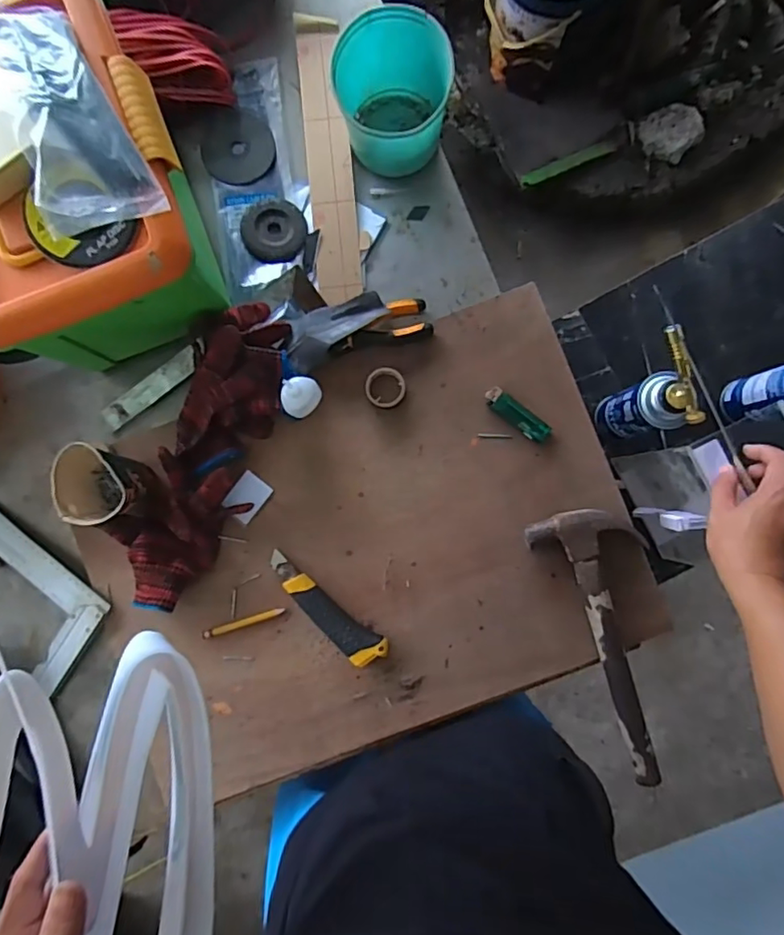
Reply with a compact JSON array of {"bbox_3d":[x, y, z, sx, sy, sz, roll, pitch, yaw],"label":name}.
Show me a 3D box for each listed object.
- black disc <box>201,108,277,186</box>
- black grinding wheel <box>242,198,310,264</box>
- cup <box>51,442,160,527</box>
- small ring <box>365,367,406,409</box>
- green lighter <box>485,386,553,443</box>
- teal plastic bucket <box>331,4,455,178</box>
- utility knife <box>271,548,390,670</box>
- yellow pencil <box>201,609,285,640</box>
[{"bbox_3d":[-0.183,-0.382,0.669,0.083,0.010,0.086,0,89,1],"label":"black disc"},{"bbox_3d":[-0.139,-0.280,0.659,0.076,0.008,0.074,0,89,1],"label":"black grinding wheel"},{"bbox_3d":[-0.299,0.018,0.600,0.072,0.101,0.077,0,89,1],"label":"cup"},{"bbox_3d":[-0.007,-0.089,0.626,0.046,0.016,0.045,0,89,1],"label":"small ring"},{"bbox_3d":[0.141,-0.060,0.629,0.083,0.011,0.026,39,90,1],"label":"green lighter"},{"bbox_3d":[-0.003,-0.409,0.616,0.114,0.103,0.132,-2,89,1],"label":"teal plastic bucket"},{"bbox_3d":[-0.075,0.157,0.619,0.160,0.021,0.039,41,90,1],"label":"utility knife"},{"bbox_3d":[-0.166,0.175,0.627,0.093,0.006,0.010,-17,89,1],"label":"yellow pencil"}]

